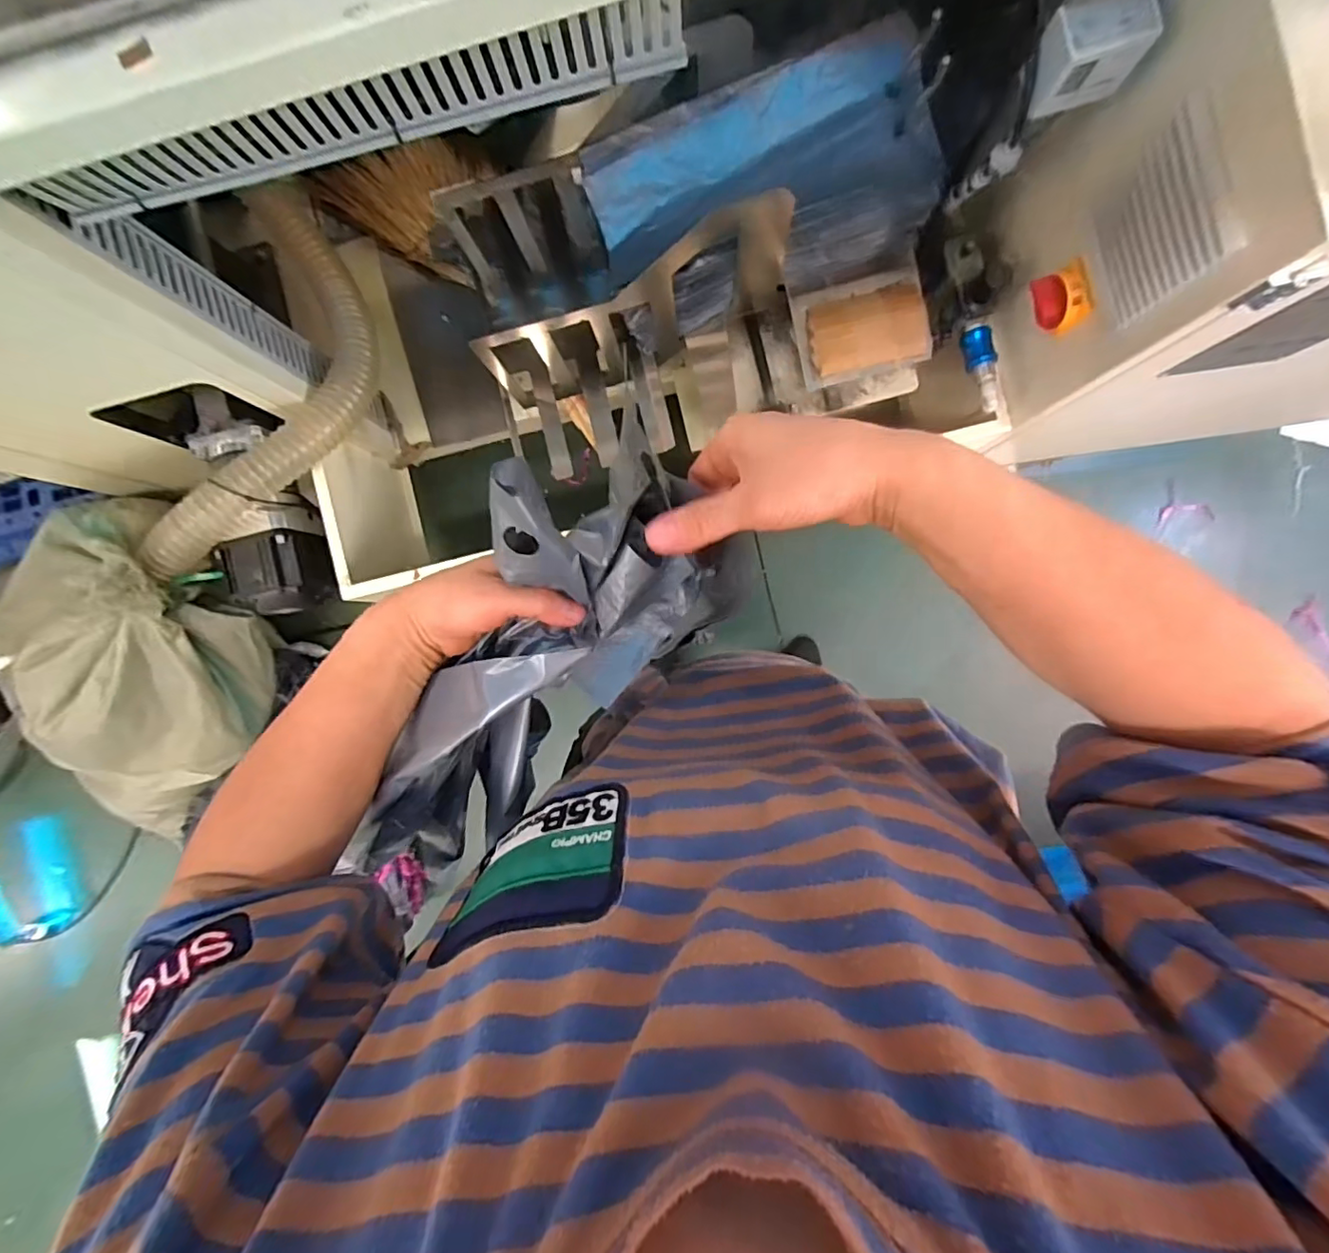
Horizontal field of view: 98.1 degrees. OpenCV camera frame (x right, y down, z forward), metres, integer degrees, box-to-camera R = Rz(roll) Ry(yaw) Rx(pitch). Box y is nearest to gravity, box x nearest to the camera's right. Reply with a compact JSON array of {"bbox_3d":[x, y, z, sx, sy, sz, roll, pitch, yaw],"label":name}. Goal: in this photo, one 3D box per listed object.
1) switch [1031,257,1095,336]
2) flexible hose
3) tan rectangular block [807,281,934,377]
[{"bbox_3d":[0.464,-0.382,0.671,0.033,0.054,0.068,-14,91,2],"label":"switch"},{"bbox_3d":[-0.571,-0.346,0.857,0.220,0.138,0.591,14,76,2],"label":"flexible hose"},{"bbox_3d":[0.262,-0.382,0.742,0.142,0.017,0.090,-12,91,2],"label":"tan rectangular block"}]

